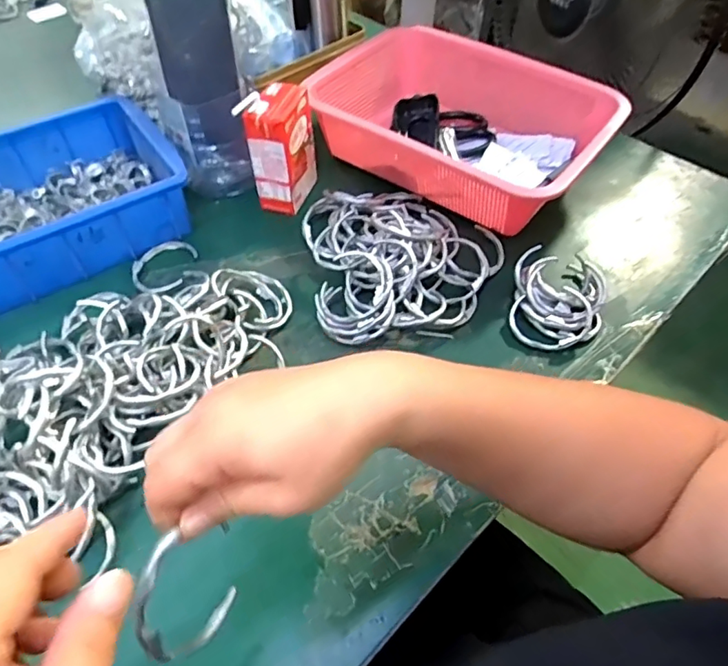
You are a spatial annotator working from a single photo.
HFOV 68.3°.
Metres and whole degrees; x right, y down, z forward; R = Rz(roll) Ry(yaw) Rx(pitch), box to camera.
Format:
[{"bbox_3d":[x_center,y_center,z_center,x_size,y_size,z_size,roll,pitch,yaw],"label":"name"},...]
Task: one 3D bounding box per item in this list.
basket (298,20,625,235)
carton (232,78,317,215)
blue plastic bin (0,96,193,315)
[{"bbox_3d":[0.104,-0.231,0.588,0.296,0.075,0.217,28,56,19],"label":"basket"},{"bbox_3d":[-0.083,-0.184,0.542,0.043,0.112,0.075,18,54,12],"label":"carton"},{"bbox_3d":[-0.304,-0.126,0.513,0.233,0.069,0.163,-27,57,-21],"label":"blue plastic bin"}]

